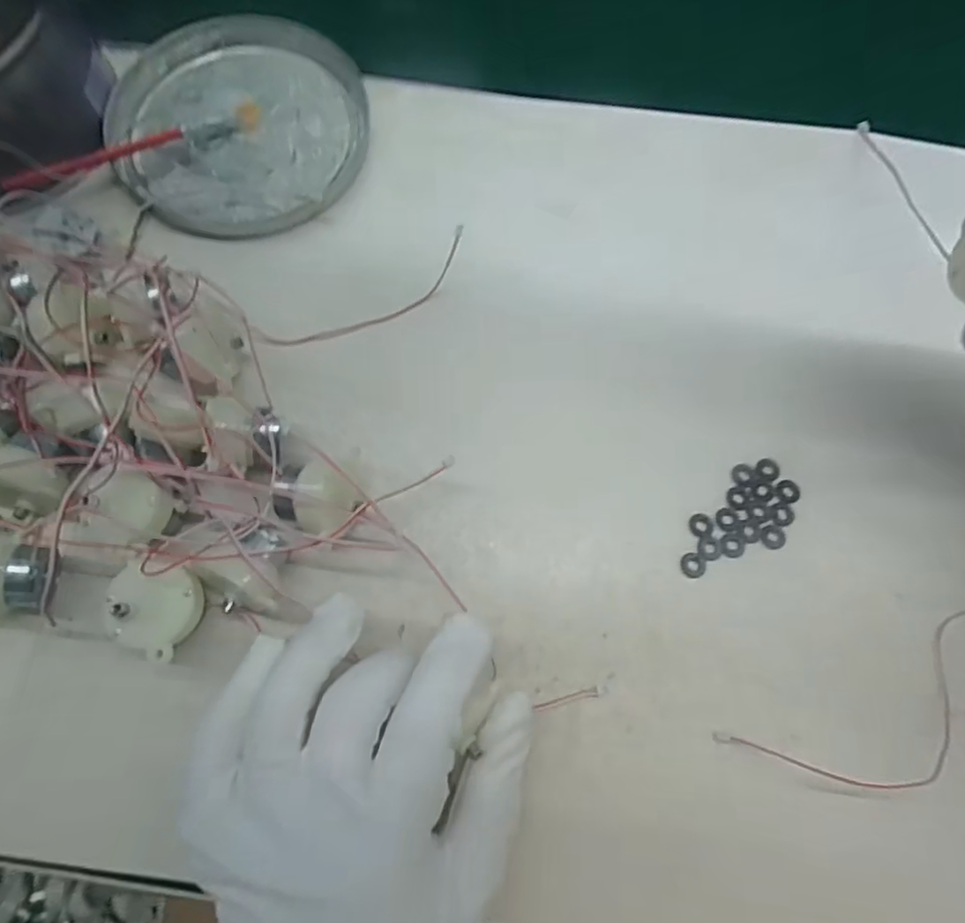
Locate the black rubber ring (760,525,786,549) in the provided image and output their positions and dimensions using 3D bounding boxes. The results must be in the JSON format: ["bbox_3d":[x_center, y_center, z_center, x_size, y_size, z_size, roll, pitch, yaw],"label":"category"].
[{"bbox_3d":[0.127,0.033,0.264,0.011,0.004,0.010,0,72,-1],"label":"black rubber ring"}]

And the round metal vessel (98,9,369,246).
[{"bbox_3d":[-0.126,-0.178,0.319,0.132,0.011,0.128,0,72,-1],"label":"round metal vessel"}]

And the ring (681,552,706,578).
[{"bbox_3d":[0.090,0.044,0.258,0.010,0.004,0.011,0,72,-1],"label":"ring"}]

